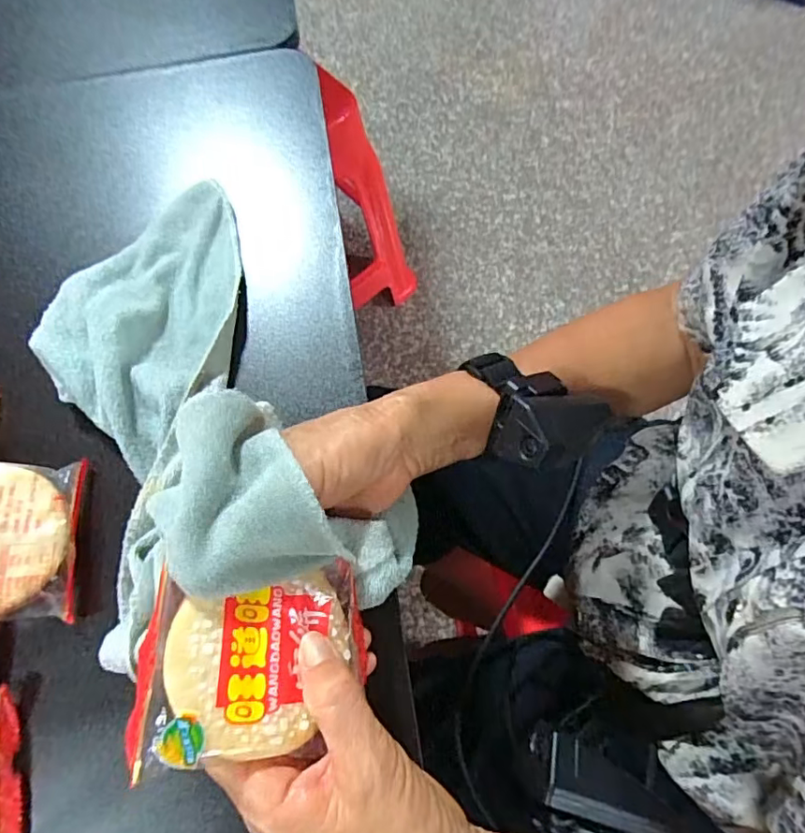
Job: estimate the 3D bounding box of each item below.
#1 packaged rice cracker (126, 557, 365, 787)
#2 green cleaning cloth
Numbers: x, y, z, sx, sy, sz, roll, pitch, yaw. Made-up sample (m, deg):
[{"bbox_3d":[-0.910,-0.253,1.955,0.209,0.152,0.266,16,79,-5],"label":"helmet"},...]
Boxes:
[{"bbox_3d":[-0.058,0.099,0.228,0.094,0.014,0.072,10,61,-30],"label":"packaged rice cracker"},{"bbox_3d":[-0.117,-0.010,0.310,0.137,0.088,0.278,-29,58,-9],"label":"green cleaning cloth"}]

